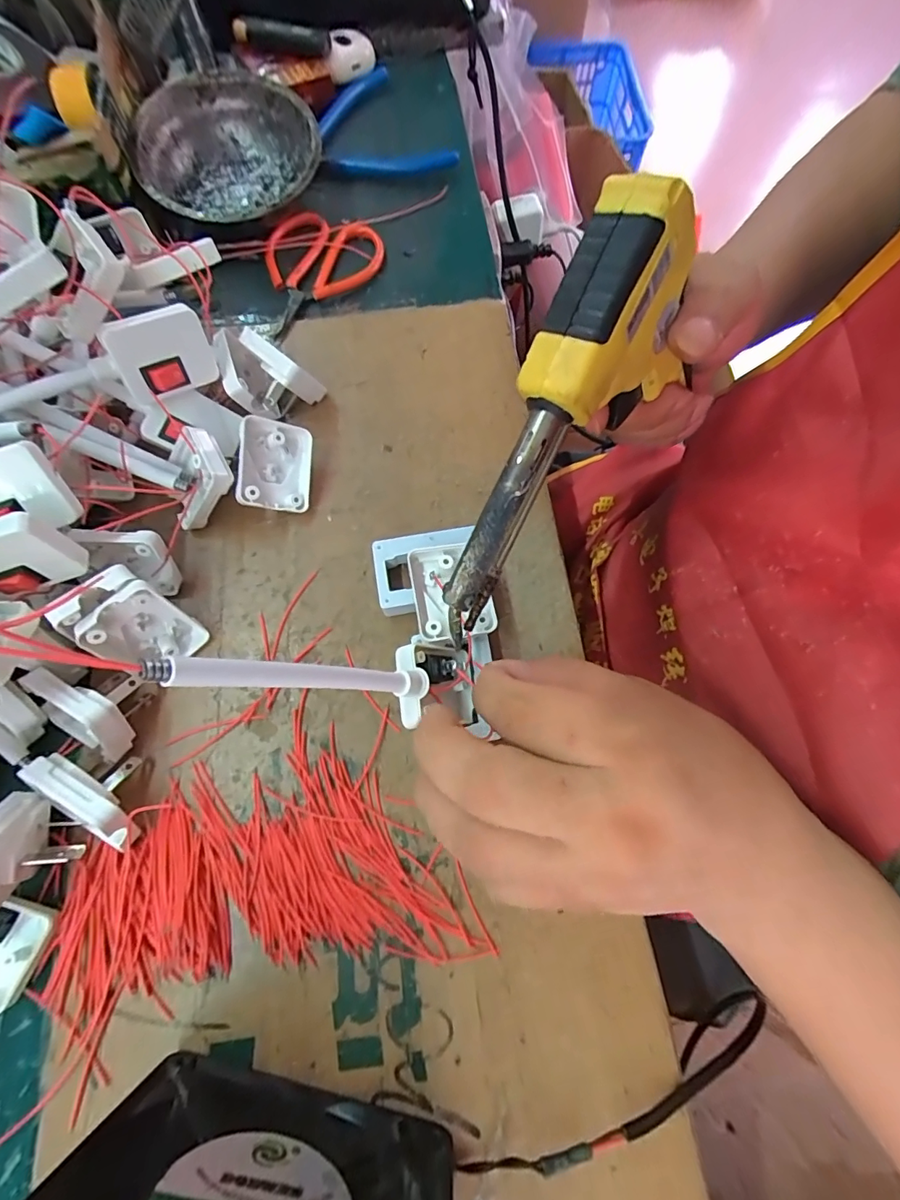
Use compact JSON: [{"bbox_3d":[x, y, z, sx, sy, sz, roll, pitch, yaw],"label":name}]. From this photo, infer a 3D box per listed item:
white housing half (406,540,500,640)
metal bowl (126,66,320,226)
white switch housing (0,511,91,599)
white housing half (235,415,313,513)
[{"bbox_3d":[0.000,-0.004,0.243,0.038,0.012,0.050,-14,68,5],"label":"white housing half"},{"bbox_3d":[-0.158,-0.318,0.353,0.123,0.050,0.120,0,71,0],"label":"metal bowl"},{"bbox_3d":[-0.192,-0.018,0.210,0.048,0.035,0.016,-16,71,-5],"label":"white switch housing"},{"bbox_3d":[-0.100,-0.076,0.275,0.040,0.013,0.049,1,91,-36],"label":"white housing half"}]

